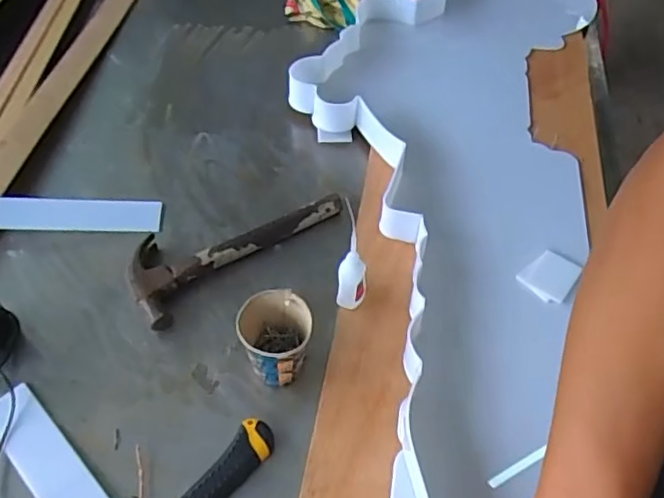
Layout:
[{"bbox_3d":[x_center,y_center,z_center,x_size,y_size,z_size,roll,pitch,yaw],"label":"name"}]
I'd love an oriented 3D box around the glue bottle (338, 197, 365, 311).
[{"bbox_3d":[0.023,0.008,0.674,0.032,0.141,0.021,-5,38,-7],"label":"glue bottle"}]

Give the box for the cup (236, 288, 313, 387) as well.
[{"bbox_3d":[-0.059,0.101,0.652,0.074,0.091,0.078,0,52,0],"label":"cup"}]

